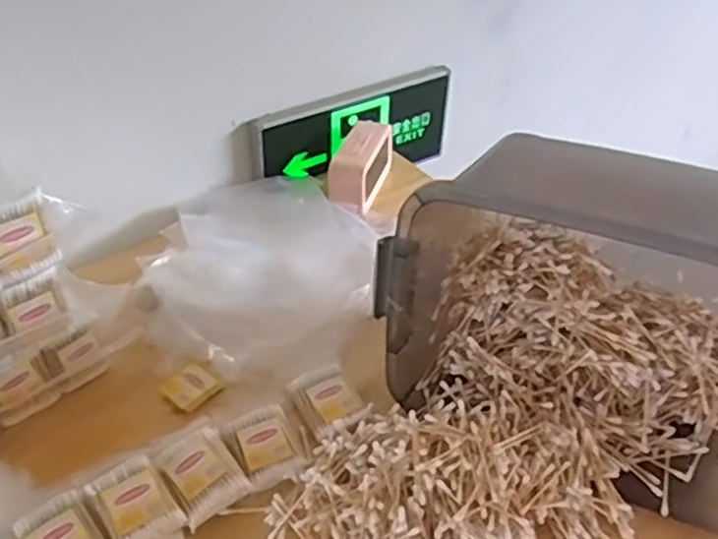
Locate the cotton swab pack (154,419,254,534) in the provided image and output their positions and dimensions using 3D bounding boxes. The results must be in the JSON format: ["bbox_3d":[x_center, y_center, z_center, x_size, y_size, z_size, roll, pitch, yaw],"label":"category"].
[{"bbox_3d":[-0.135,0.176,0.601,0.059,0.036,0.086,-24,45,-27],"label":"cotton swab pack"}]

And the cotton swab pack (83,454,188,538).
[{"bbox_3d":[-0.184,0.200,0.573,0.060,0.042,0.080,-25,45,-28],"label":"cotton swab pack"}]

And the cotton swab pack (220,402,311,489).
[{"bbox_3d":[-0.084,0.158,0.630,0.056,0.019,0.078,-20,43,-23],"label":"cotton swab pack"}]

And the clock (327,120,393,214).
[{"bbox_3d":[0.003,-0.139,0.942,0.058,0.069,0.161,11,40,14],"label":"clock"}]

